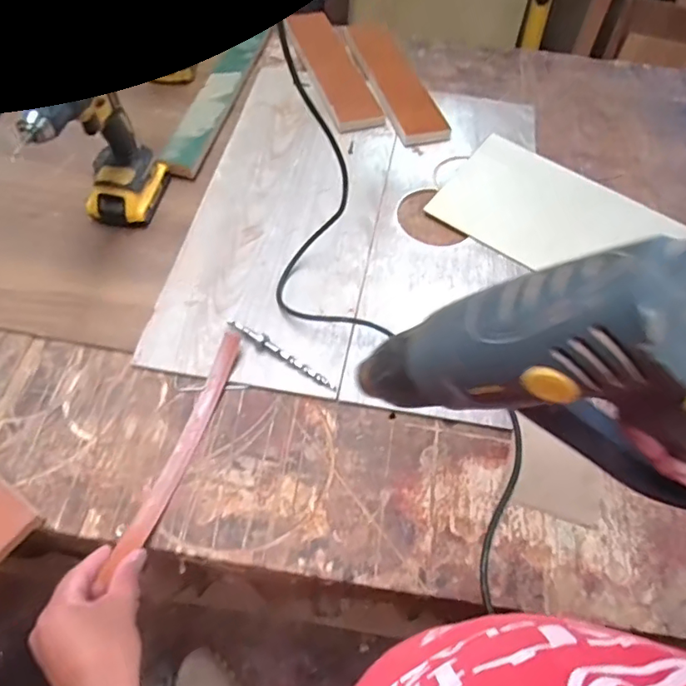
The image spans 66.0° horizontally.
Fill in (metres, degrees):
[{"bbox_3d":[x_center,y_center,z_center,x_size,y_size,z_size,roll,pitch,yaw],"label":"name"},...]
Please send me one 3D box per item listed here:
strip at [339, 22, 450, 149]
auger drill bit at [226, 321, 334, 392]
[{"bbox_3d":[0.085,-0.476,0.932,0.097,0.018,0.367,-12,60,-10],"label":"strip"},{"bbox_3d":[-0.072,0.012,0.627,0.152,0.016,0.012,31,62,15],"label":"auger drill bit"}]

